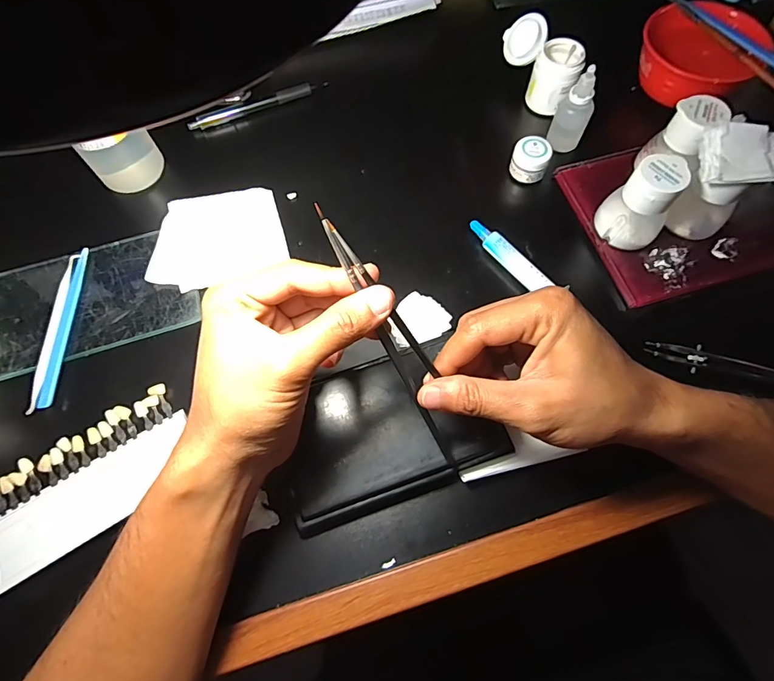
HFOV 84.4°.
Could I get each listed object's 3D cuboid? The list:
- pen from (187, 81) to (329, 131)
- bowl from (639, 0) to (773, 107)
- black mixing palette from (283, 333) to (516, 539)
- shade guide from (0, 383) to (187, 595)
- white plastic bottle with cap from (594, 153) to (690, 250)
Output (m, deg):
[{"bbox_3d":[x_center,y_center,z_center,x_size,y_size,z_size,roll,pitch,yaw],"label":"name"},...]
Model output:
[{"bbox_3d":[-0.133,-0.246,0.443,0.146,0.011,0.015,-21,70,-7],"label":"pen"},{"bbox_3d":[0.295,-0.271,0.412,0.102,0.048,0.094,0,69,1],"label":"bowl"},{"bbox_3d":[0.001,0.063,0.304,0.146,0.023,0.097,-18,69,-6],"label":"black mixing palette"},{"bbox_3d":[-0.213,0.100,0.301,0.141,0.012,0.074,-32,71,-11],"label":"shade guide"},{"bbox_3d":[0.201,-0.108,0.339,0.049,0.066,0.042,41,75,15],"label":"white plastic bottle with cap"}]

